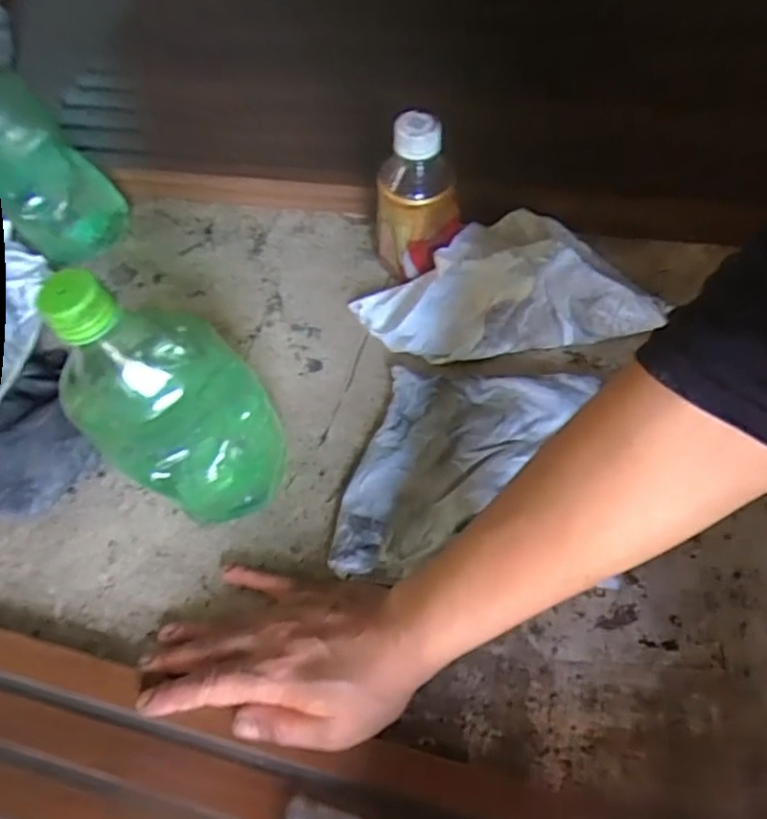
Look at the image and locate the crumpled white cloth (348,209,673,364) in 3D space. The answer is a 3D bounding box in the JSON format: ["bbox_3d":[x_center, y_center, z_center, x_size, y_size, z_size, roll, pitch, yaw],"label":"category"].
[{"bbox_3d":[0.092,-0.108,0.490,0.229,0.060,0.126,-9,57,-2],"label":"crumpled white cloth"}]

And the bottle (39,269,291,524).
[{"bbox_3d":[-0.116,-0.006,0.366,0.082,0.188,0.089,-2,57,3],"label":"bottle"}]

